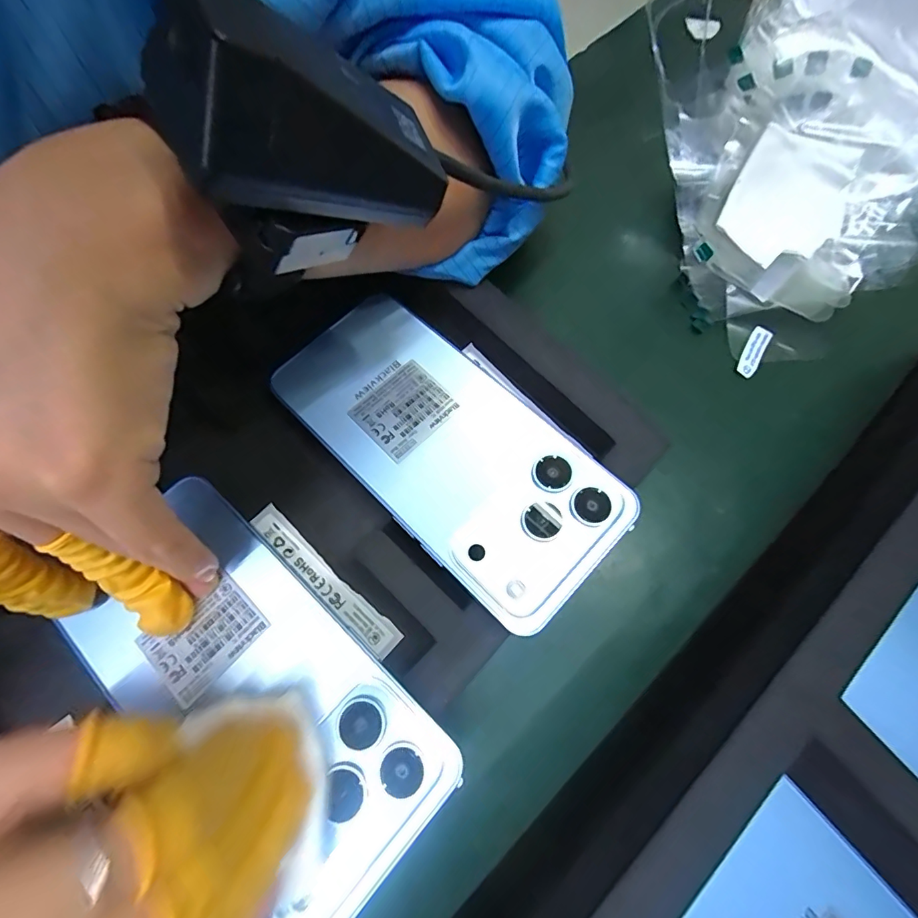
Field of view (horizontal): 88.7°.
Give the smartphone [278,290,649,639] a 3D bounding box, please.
[{"bbox_3d":[-0.006,-0.008,0.202,0.075,0.010,0.158,-43,82,-14],"label":"smartphone"}]

